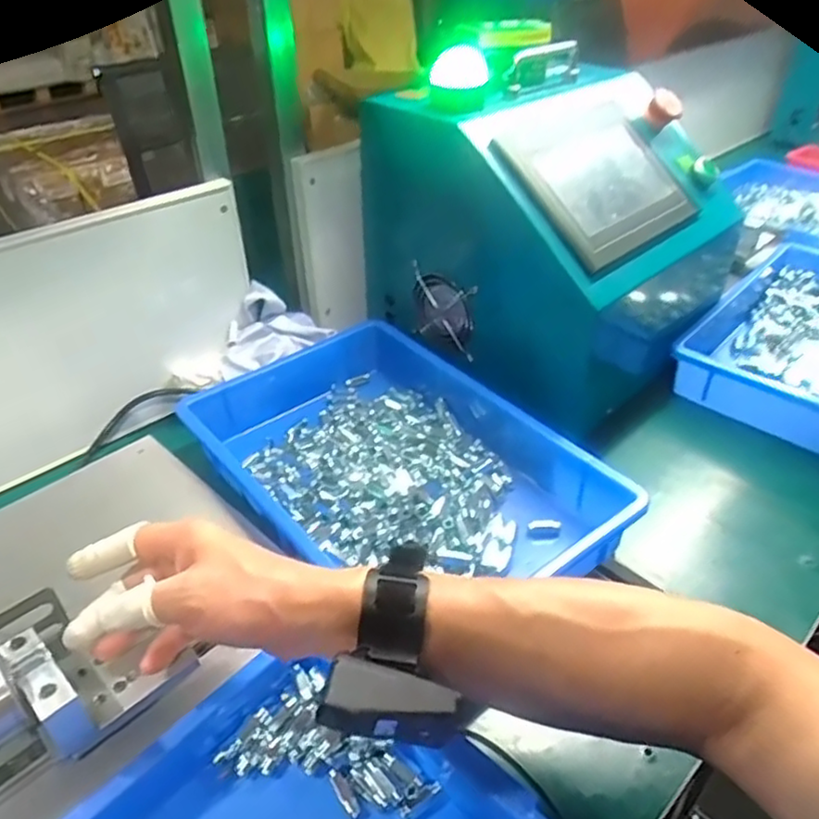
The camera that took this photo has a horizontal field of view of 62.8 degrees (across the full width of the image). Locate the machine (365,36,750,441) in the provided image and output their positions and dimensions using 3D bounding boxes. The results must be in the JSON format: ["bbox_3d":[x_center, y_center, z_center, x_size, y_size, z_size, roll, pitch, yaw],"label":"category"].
[{"bbox_3d":[0.158,-0.214,0.746,0.333,0.291,0.339,25,44,29],"label":"machine"}]

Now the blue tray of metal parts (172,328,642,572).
[{"bbox_3d":[-0.014,0.051,0.606,0.249,0.062,0.375,-29,46,-33],"label":"blue tray of metal parts"}]

